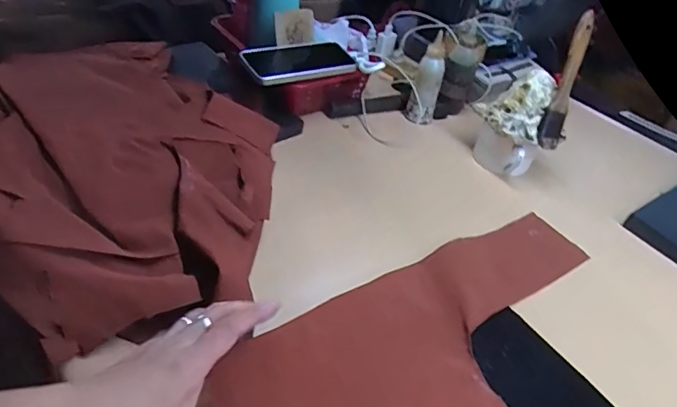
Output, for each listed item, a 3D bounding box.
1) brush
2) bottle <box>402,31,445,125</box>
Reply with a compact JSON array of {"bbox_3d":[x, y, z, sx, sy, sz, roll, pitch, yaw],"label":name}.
[{"bbox_3d":[0.294,-0.153,0.618,0.036,0.168,0.023,11,20,4],"label":"brush"},{"bbox_3d":[0.133,-0.185,0.733,0.043,0.121,0.052,12,41,5],"label":"bottle"}]

